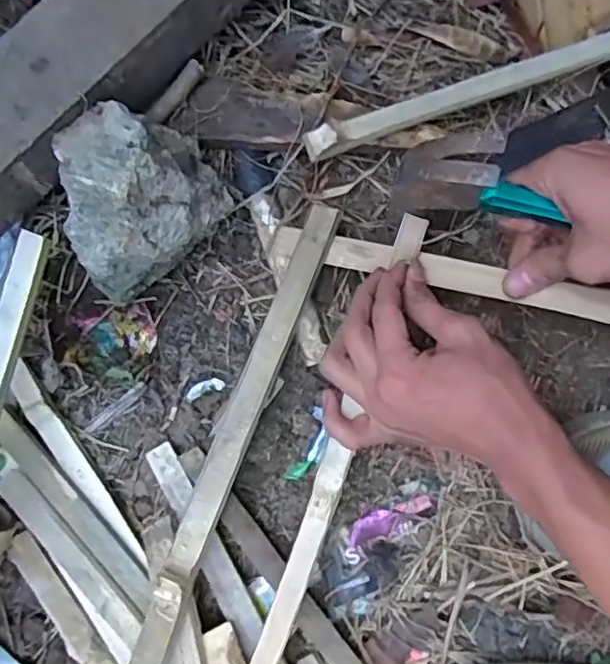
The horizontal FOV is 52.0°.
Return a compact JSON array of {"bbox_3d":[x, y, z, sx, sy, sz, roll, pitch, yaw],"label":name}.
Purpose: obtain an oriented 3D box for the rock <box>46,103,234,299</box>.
[{"bbox_3d":[-0.102,-0.086,0.403,0.098,0.103,0.083,-19,81,-3],"label":"rock"}]

